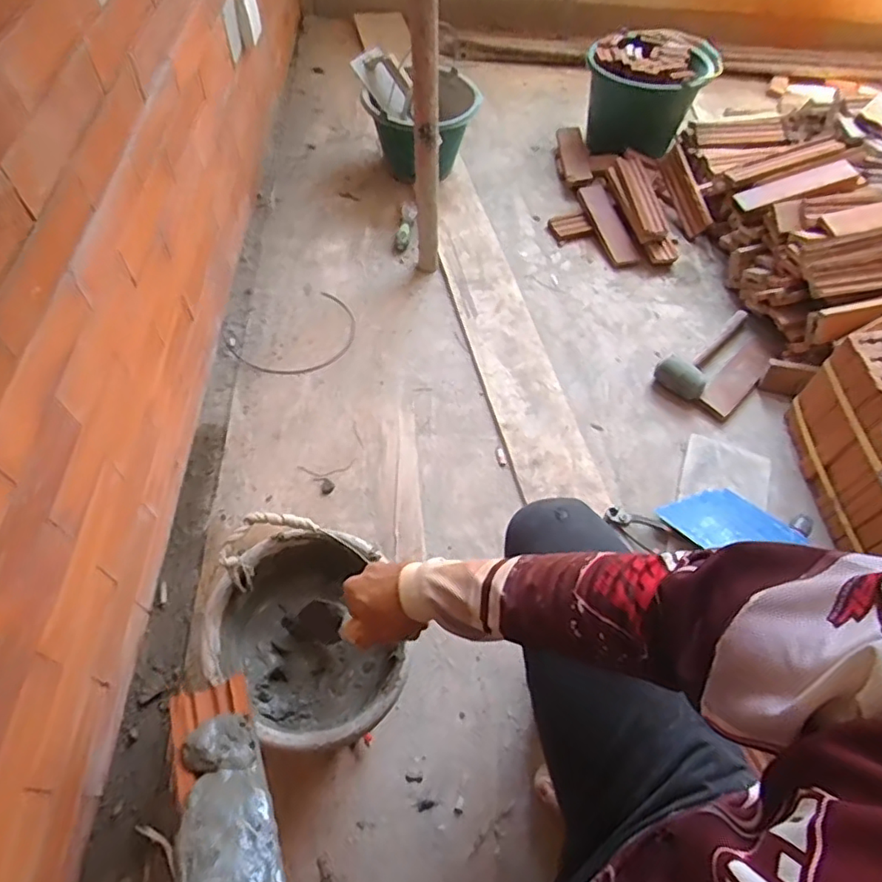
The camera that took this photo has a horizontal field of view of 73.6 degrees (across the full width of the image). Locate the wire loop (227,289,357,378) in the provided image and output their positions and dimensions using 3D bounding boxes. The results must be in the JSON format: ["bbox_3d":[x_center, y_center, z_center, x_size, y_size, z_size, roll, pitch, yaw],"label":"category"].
[{"bbox_3d":[-0.272,-0.198,1.165,0.244,0.006,0.159,-36,68,-23],"label":"wire loop"}]

